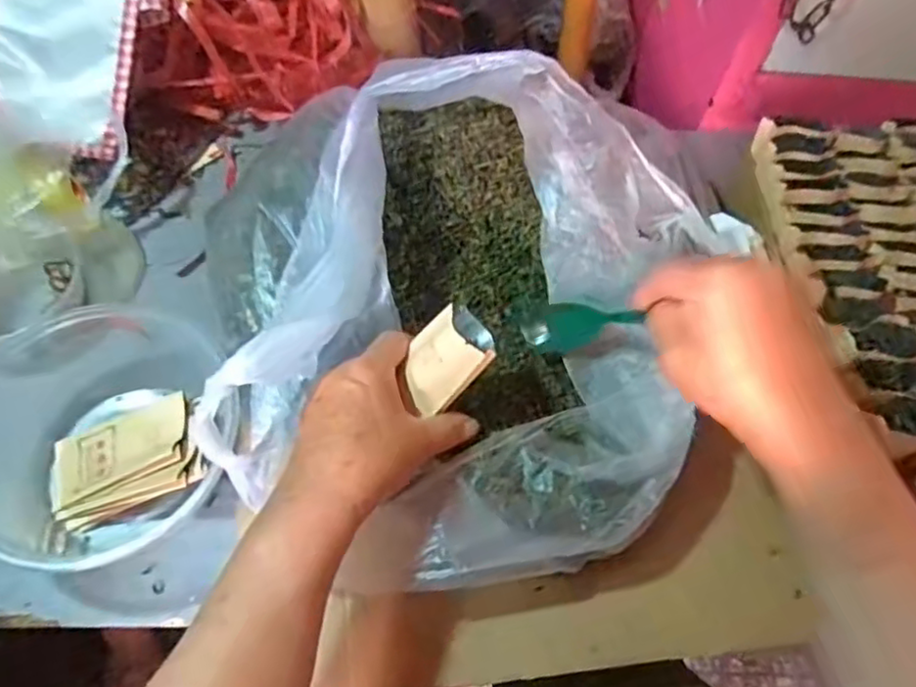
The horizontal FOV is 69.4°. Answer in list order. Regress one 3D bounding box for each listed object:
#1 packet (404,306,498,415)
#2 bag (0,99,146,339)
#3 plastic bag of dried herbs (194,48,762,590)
[{"bbox_3d":[-0.008,0.010,0.393,0.042,0.064,0.013,44,21,10],"label":"packet"},{"bbox_3d":[-0.326,-0.090,0.484,0.197,0.119,0.132,-27,65,-19],"label":"bag"},{"bbox_3d":[-0.009,-0.050,0.432,0.297,0.186,0.370,-12,61,-11],"label":"plastic bag of dried herbs"}]

